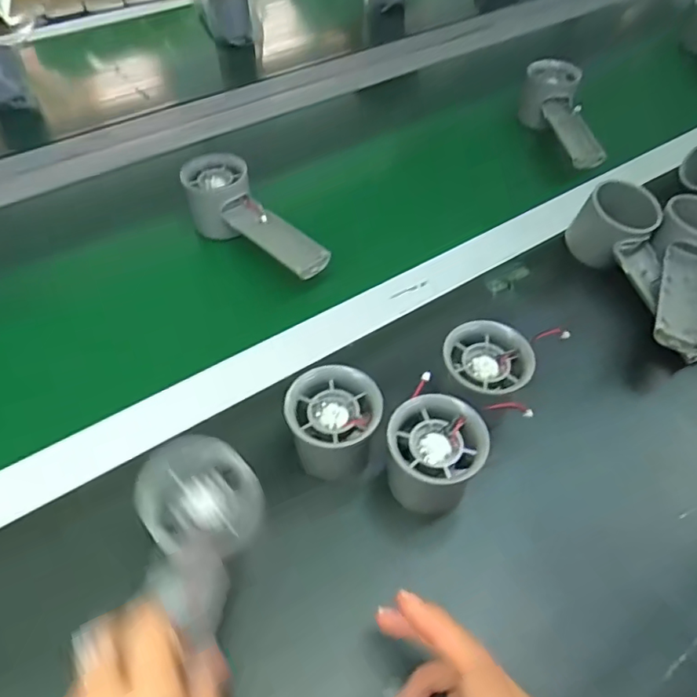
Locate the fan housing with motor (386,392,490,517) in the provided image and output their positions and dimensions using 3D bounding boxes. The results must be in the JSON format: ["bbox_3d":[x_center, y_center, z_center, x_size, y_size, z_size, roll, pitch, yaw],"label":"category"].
[{"bbox_3d":[0.050,0.067,0.330,0.058,0.052,0.063,0,53,1],"label":"fan housing with motor"}]

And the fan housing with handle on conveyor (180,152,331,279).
[{"bbox_3d":[-0.085,-0.104,0.484,0.058,0.058,0.159,-34,59,-22],"label":"fan housing with handle on conveyor"}]

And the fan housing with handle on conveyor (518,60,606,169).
[{"bbox_3d":[0.230,-0.245,0.595,0.057,0.056,0.152,-3,53,-1],"label":"fan housing with handle on conveyor"}]

